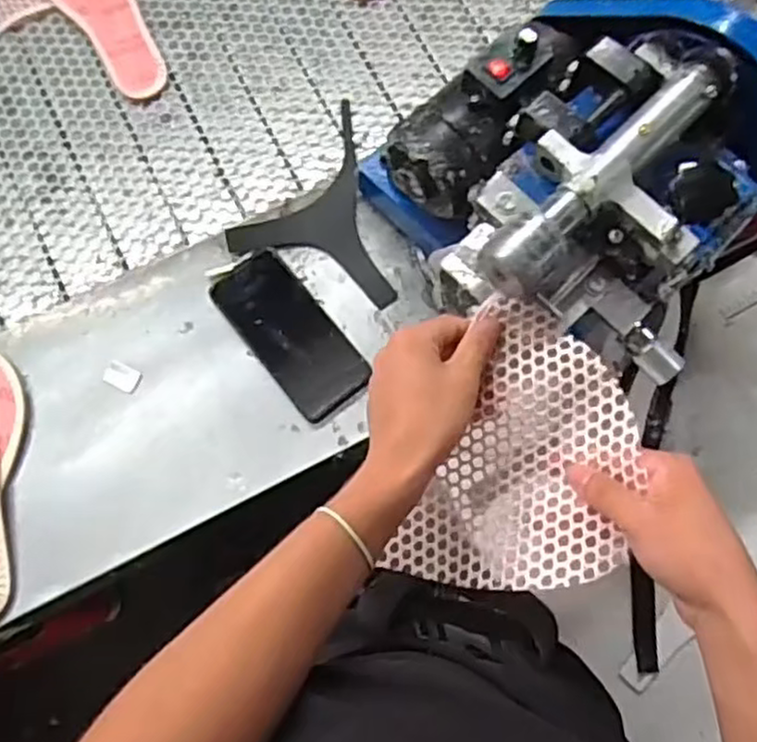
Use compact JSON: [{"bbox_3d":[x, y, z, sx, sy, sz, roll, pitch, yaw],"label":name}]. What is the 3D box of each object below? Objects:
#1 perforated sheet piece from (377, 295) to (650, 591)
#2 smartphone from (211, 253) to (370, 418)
[{"bbox_3d":[0.100,0.064,0.474,0.128,0.019,0.192,23,94,21],"label":"perforated sheet piece"},{"bbox_3d":[-0.083,-0.035,0.688,0.073,0.007,0.165,-38,86,-7],"label":"smartphone"}]

